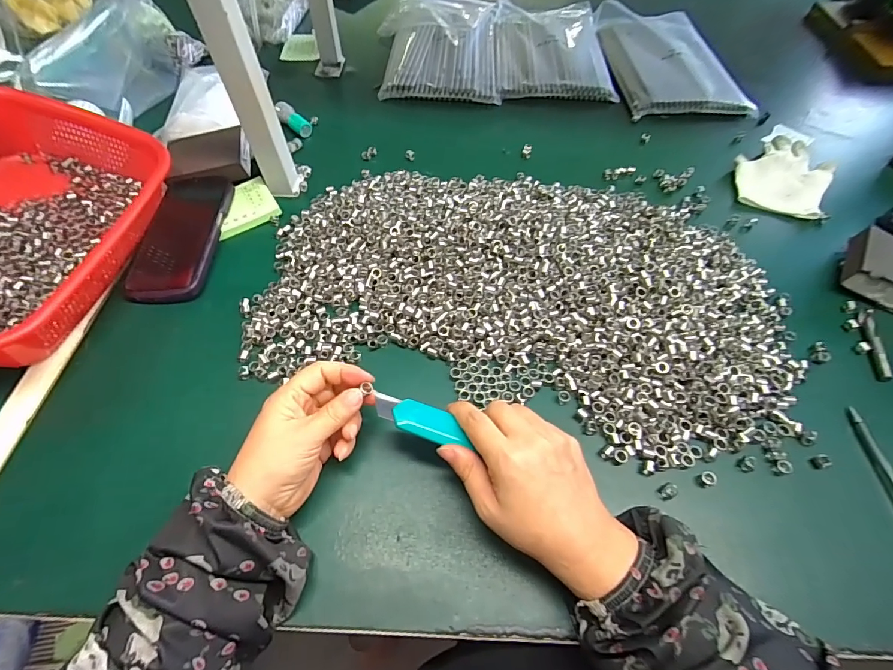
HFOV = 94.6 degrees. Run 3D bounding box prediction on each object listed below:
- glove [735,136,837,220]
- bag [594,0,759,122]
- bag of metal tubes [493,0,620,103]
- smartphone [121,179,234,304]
[{"bbox_3d":[0.426,-0.207,0.524,0.103,0.017,0.153,25,61,16],"label":"glove"},{"bbox_3d":[0.366,-0.467,0.688,0.193,0.030,0.320,-2,57,-1],"label":"bag"},{"bbox_3d":[0.175,-0.497,0.710,0.180,0.026,0.308,2,57,1],"label":"bag of metal tubes"},{"bbox_3d":[-0.288,-0.109,0.453,0.083,0.016,0.166,-5,62,3],"label":"smartphone"}]

